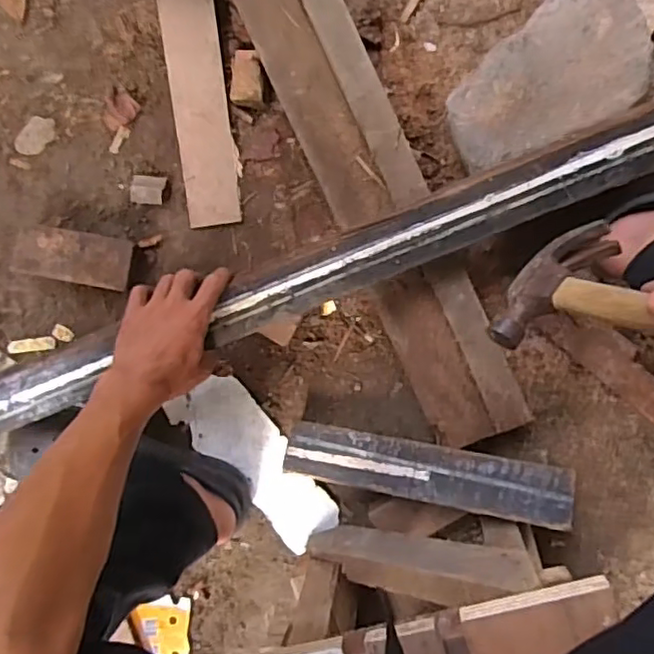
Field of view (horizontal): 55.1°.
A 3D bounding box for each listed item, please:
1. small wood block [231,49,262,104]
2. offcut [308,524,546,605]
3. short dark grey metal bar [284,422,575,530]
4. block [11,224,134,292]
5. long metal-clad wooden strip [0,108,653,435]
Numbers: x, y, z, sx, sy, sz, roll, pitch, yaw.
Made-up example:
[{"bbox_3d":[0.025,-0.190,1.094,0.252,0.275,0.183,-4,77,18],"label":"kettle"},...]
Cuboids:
[{"bbox_3d":[-0.087,-0.273,0.683,0.035,0.014,0.057,2,96,5],"label":"small wood block"},{"bbox_3d":[0.086,0.234,0.625,0.290,0.064,0.030,-14,96,51],"label":"offcut"},{"bbox_3d":[0.099,0.152,0.656,0.295,0.024,0.056,7,96,19],"label":"short dark grey metal bar"},{"bbox_3d":[-0.280,-0.078,0.701,0.131,0.042,0.057,11,96,4],"label":"block"},{"bbox_3d":[-0.114,-0.007,0.615,1.102,0.035,0.055,-22,93,5],"label":"long metal-clad wooden strip"}]

